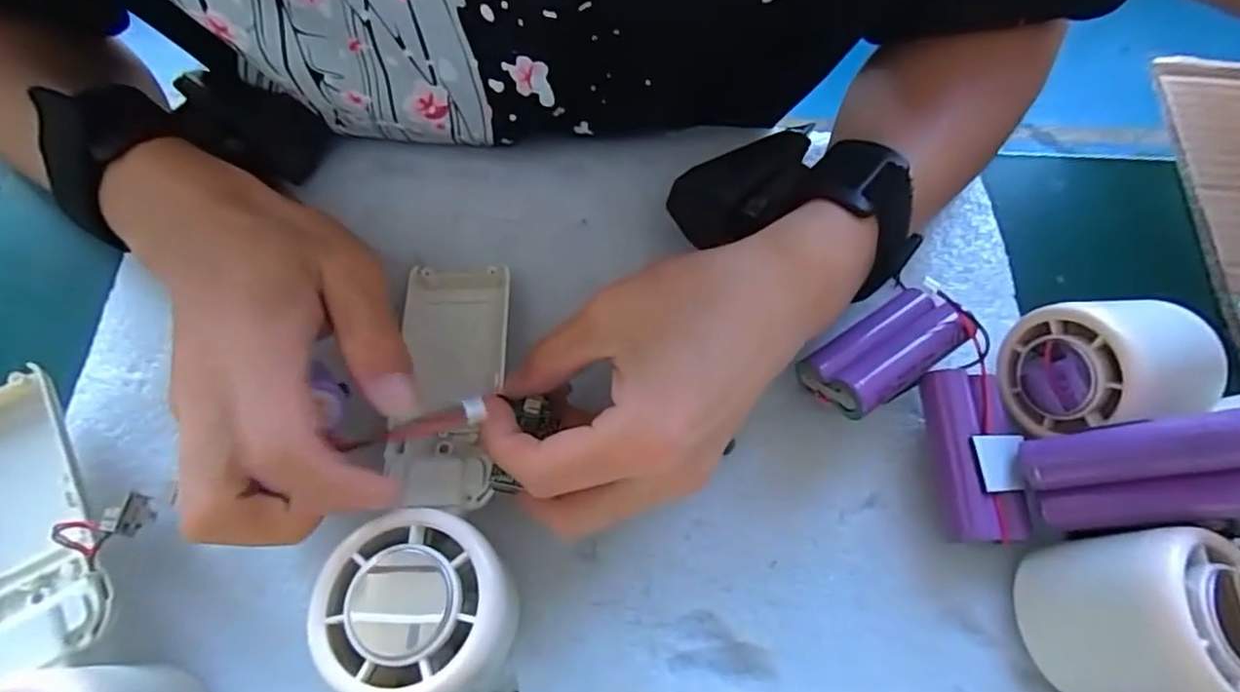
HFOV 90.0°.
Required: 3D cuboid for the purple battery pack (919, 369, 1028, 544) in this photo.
[{"bbox_3d":[0.138,0.043,0.244,0.030,0.020,0.064,-2,68,-3],"label":"purple battery pack"}]

